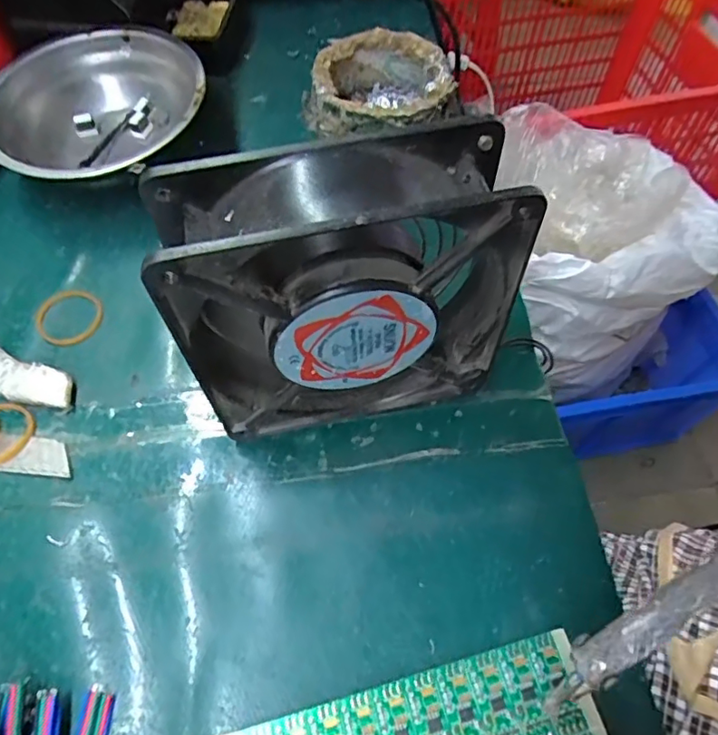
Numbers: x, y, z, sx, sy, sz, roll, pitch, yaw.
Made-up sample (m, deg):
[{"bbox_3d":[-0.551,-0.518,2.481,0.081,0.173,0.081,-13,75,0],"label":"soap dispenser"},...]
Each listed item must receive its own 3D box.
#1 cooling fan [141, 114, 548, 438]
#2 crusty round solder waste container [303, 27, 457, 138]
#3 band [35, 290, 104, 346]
[{"bbox_3d":[-0.004,-0.024,0.211,0.119,0.121,0.040,-12,61,-6],"label":"cooling fan"},{"bbox_3d":[0.013,-0.163,0.333,0.079,0.040,0.080,0,60,0],"label":"crusty round solder waste container"},{"bbox_3d":[-0.151,-0.027,0.283,0.036,0.004,0.033,0,60,0],"label":"band"}]

